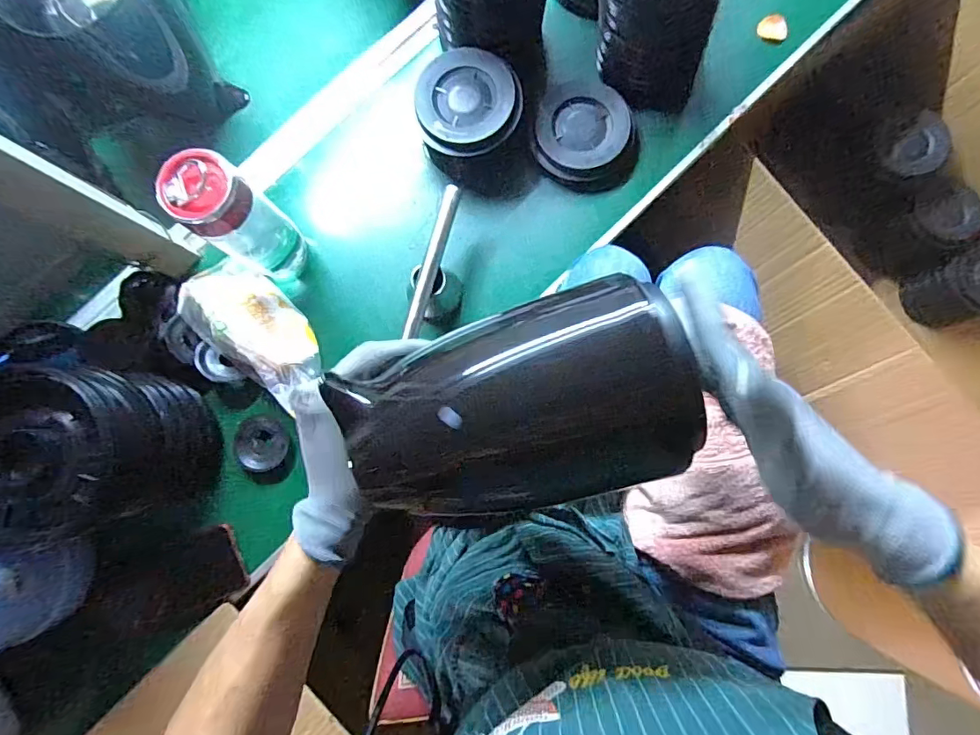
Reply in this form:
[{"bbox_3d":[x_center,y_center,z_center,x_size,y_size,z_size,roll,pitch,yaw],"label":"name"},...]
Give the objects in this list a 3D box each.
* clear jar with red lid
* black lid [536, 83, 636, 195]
[{"bbox_3d":[-0.246,-0.144,0.497,0.059,0.177,0.066,37,86,6],"label":"clear jar with red lid"},{"bbox_3d":[0.114,-0.276,0.573,0.118,0.025,0.129,0,83,2],"label":"black lid"}]

